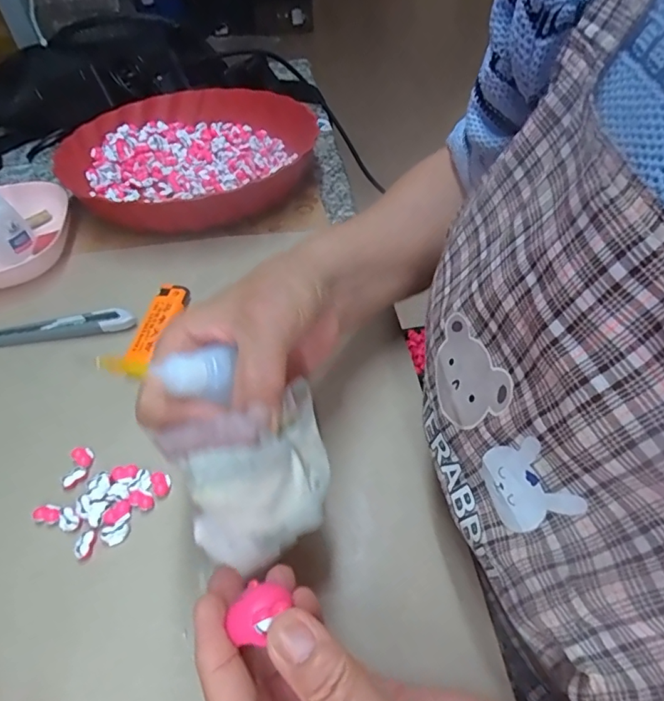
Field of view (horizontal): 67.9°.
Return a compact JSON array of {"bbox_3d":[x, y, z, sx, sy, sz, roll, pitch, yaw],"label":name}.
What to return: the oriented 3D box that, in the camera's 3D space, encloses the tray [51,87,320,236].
[{"bbox_3d":[-0.135,-0.186,0.484,0.224,0.056,0.245,-32,55,-23],"label":"tray"}]

